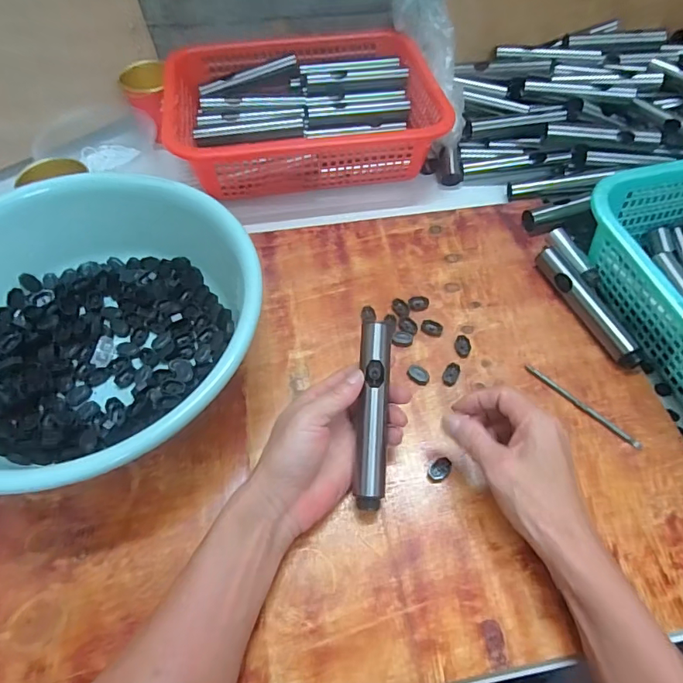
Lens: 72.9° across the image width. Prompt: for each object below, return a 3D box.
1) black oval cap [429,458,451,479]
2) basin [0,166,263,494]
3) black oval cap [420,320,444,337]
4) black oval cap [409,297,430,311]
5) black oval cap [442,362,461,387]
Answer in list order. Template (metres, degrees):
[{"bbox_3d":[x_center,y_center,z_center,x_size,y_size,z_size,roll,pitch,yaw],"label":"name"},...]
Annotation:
[{"bbox_3d":[0.085,0.111,0.402,0.021,0.007,0.015,-33,65,-18],"label":"black oval cap"},{"bbox_3d":[-0.219,-0.006,0.407,0.281,0.110,0.268,0,59,0],"label":"basin"},{"bbox_3d":[0.094,-0.014,0.479,0.022,0.004,0.016,13,60,7],"label":"black oval cap"},{"bbox_3d":[0.083,-0.041,0.497,0.023,0.006,0.017,-15,60,-9],"label":"black oval cap"},{"bbox_3d":[0.107,0.032,0.450,0.014,0.008,0.022,24,62,13],"label":"black oval cap"}]

